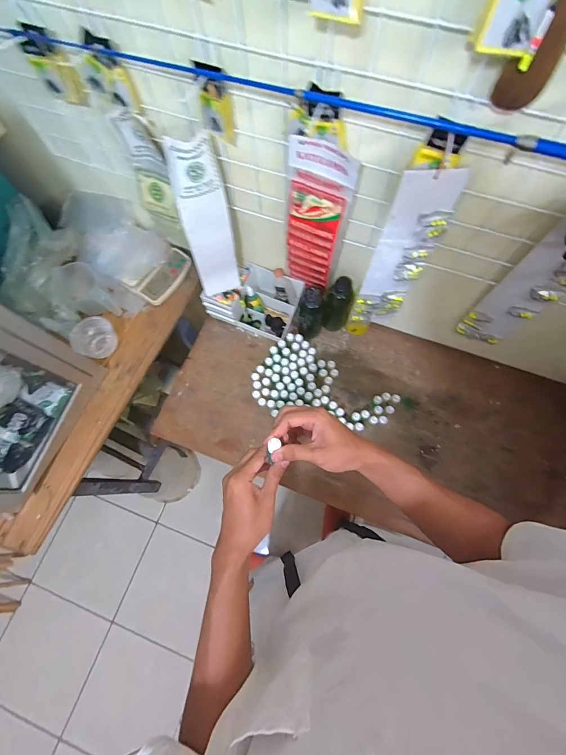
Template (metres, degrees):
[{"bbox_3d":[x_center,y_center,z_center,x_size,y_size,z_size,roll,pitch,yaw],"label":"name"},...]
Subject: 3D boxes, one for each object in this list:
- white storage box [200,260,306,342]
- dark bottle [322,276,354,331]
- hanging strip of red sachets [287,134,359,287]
[{"bbox_3d":[-0.075,-0.211,0.928,0.232,0.096,0.154,20,74,8],"label":"white storage box"},{"bbox_3d":[0.138,-0.176,0.874,0.067,0.195,0.071,15,73,6],"label":"dark bottle"},{"bbox_3d":[0.064,-0.287,0.681,0.113,0.359,0.023,23,74,8],"label":"hanging strip of red sachets"}]

